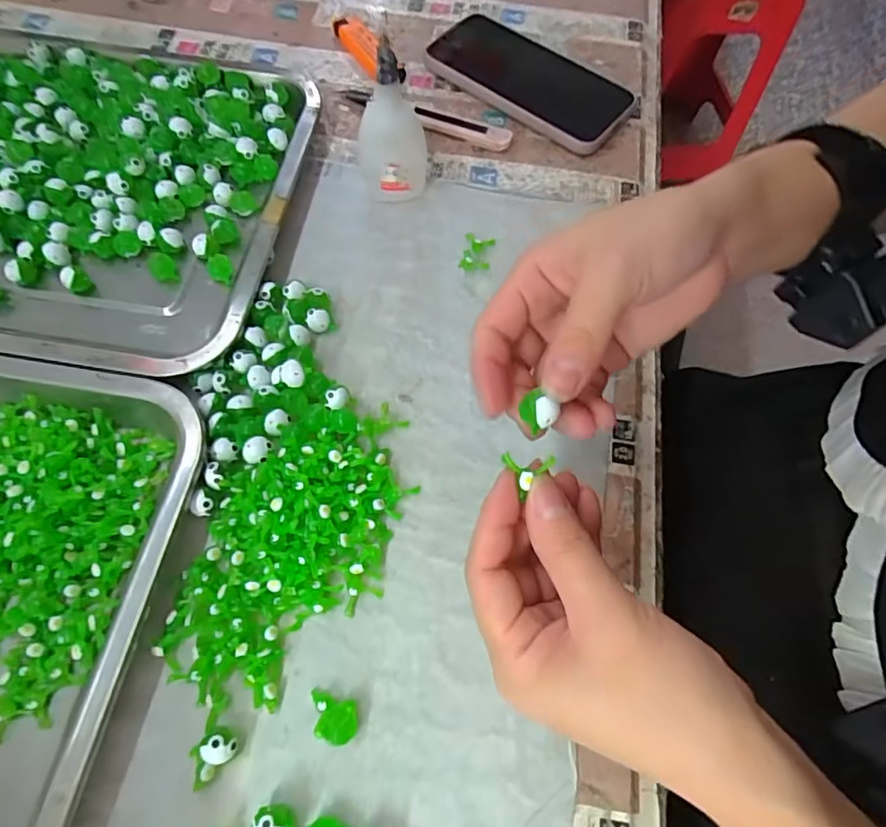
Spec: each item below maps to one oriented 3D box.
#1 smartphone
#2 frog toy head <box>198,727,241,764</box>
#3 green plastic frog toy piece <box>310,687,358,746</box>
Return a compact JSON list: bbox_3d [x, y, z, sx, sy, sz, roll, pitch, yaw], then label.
[{"bbox_3d":[0.071,-0.264,0.424,0.158,0.016,0.086,37,68,13],"label":"smartphone"},{"bbox_3d":[-0.096,0.143,0.233,0.015,0.016,0.013,29,67,9],"label":"frog toy head"},{"bbox_3d":[-0.049,0.135,0.241,0.023,0.011,0.017,14,65,3],"label":"green plastic frog toy piece"}]

